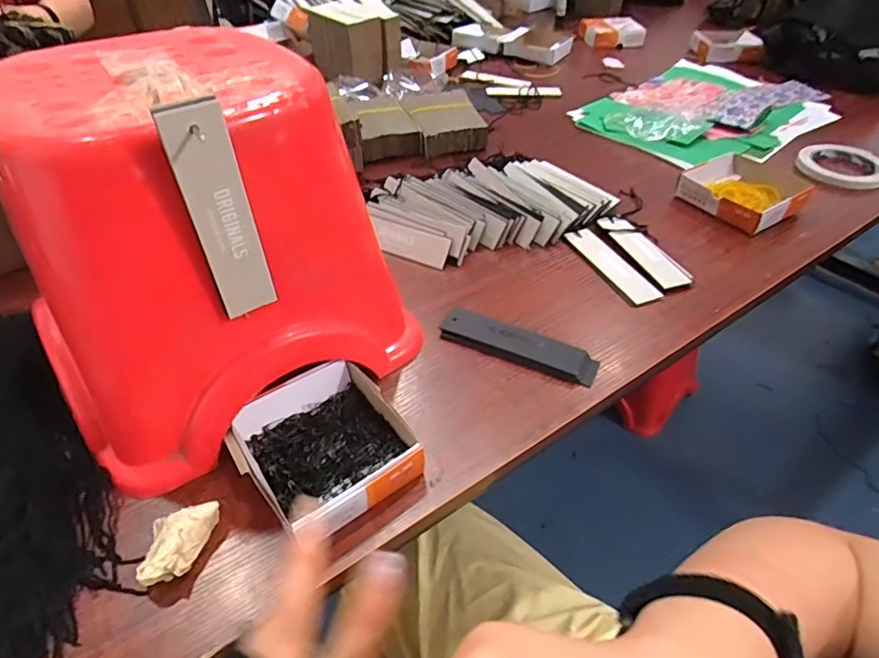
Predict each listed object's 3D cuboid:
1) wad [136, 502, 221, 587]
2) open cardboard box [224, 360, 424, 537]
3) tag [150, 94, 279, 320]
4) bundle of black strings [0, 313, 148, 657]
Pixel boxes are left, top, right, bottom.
[{"bbox_3d":[-0.161,0.129,0.329,0.030,0.023,0.054,17,45,17],"label":"wad"},{"bbox_3d":[-0.080,0.081,0.377,0.107,0.031,0.118,-28,50,-27],"label":"open cardboard box"},{"bbox_3d":[-0.121,-0.062,0.304,0.033,0.125,0.008,-28,47,-25],"label":"tag"},{"bbox_3d":[-0.306,0.081,0.370,0.107,0.032,0.326,-29,50,-28],"label":"bundle of black strings"}]

